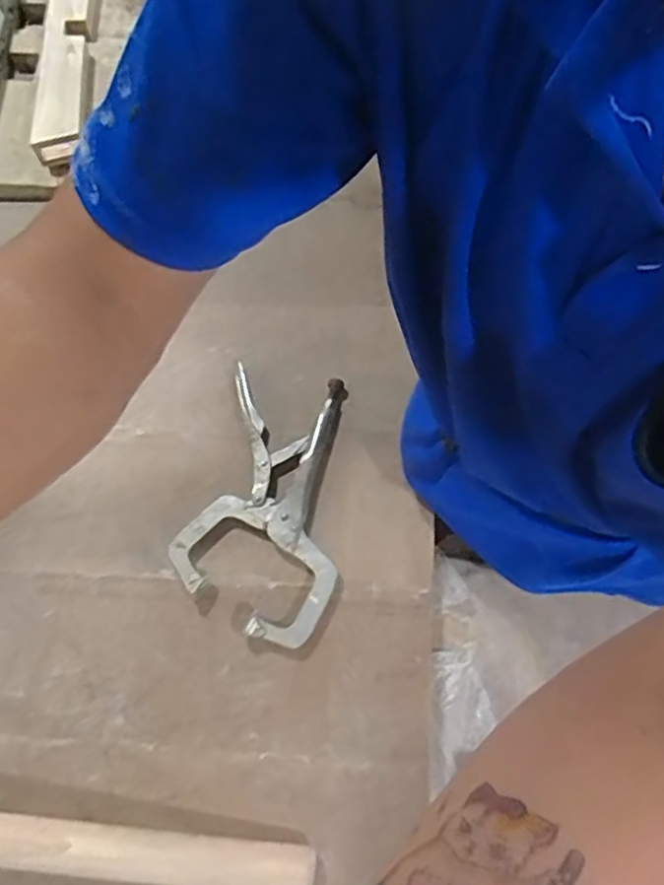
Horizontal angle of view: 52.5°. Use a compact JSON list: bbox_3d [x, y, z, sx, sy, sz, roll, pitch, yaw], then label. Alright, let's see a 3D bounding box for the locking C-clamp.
[{"bbox_3d":[-0.070,0.058,0.703,0.156,0.016,0.272,7,71,5],"label":"locking C-clamp"}]

